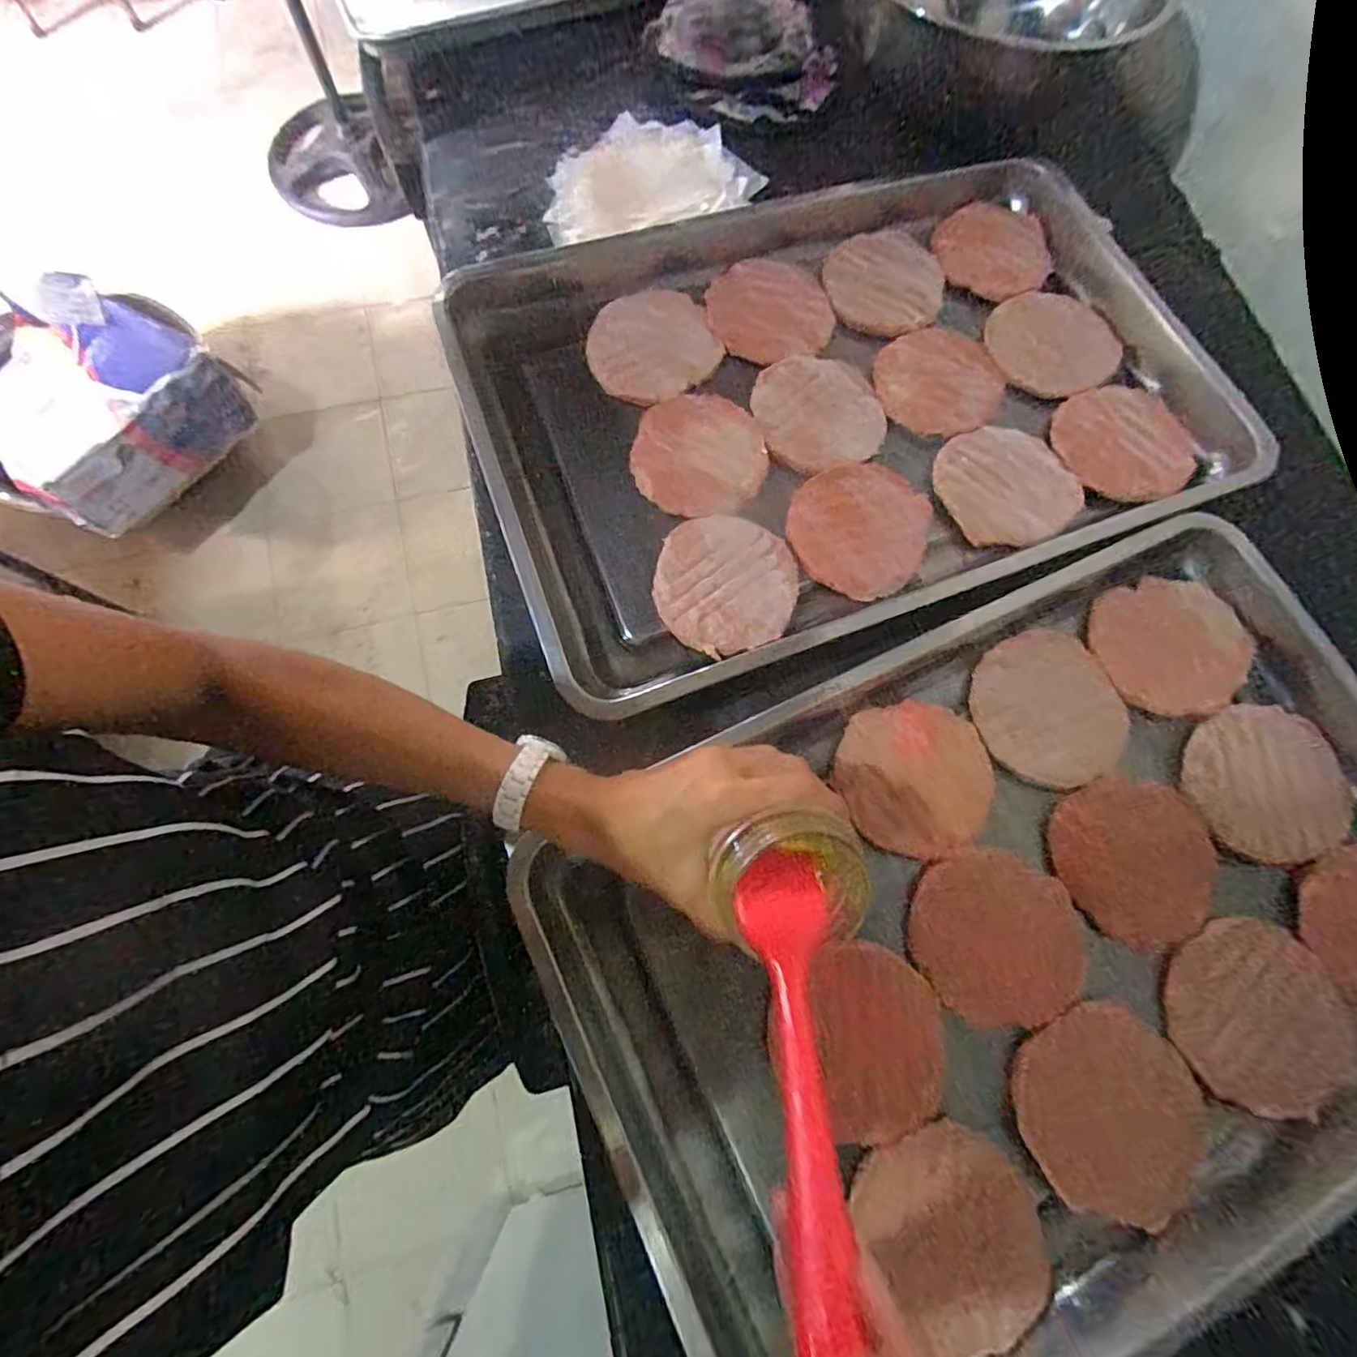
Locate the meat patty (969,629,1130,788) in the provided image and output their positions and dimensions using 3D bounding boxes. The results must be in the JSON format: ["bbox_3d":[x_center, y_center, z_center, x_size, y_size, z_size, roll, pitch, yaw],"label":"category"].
[{"bbox_3d":[0.276,0.020,0.458,0.111,0.010,0.112,1,74,-2],"label":"meat patty"}]

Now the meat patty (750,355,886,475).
[{"bbox_3d":[0.120,-0.228,0.530,0.107,0.017,0.111,-20,76,-8],"label":"meat patty"}]

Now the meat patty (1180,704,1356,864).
[{"bbox_3d":[0.426,0.076,0.447,0.108,0.004,0.110,1,74,-2],"label":"meat patty"}]

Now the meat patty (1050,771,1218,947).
[{"bbox_3d":[0.321,0.125,0.431,0.109,0.005,0.108,-24,77,-9],"label":"meat patty"}]

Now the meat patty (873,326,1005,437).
[{"bbox_3d":[0.229,-0.263,0.546,0.105,0.012,0.114,1,74,-2],"label":"meat patty"}]

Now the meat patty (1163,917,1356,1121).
[{"bbox_3d":[0.376,0.218,0.401,0.113,0.014,0.105,1,74,-2],"label":"meat patty"}]

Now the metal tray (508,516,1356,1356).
[{"bbox_3d":[0.233,0.156,0.404,0.605,0.039,0.387,-24,75,-8],"label":"metal tray"}]

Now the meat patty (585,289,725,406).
[{"bbox_3d":[-0.024,-0.290,0.540,0.111,0.013,0.109,1,74,-2],"label":"meat patty"}]

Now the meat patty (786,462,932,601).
[{"bbox_3d":[0.146,-0.124,0.499,0.105,0.013,0.115,1,74,-2],"label":"meat patty"}]

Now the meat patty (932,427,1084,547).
[{"bbox_3d":[0.270,-0.161,0.511,0.106,0.009,0.108,1,74,-2],"label":"meat patty"}]

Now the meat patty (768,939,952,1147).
[{"bbox_3d":[0.113,0.227,0.389,0.109,0.015,0.110,1,74,-2],"label":"meat patty"}]

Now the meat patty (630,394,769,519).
[{"bbox_3d":[0.016,-0.186,0.511,0.106,0.008,0.109,-9,75,-5],"label":"meat patty"}]

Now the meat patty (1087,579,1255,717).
[{"bbox_3d":[0.377,-0.025,0.474,0.112,0.004,0.105,0,77,2],"label":"meat patty"}]

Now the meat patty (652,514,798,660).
[{"bbox_3d":[0.037,-0.075,0.480,0.109,0.010,0.113,-18,76,-7],"label":"meat patty"}]

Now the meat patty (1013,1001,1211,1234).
[{"bbox_3d":[0.270,0.270,0.385,0.112,0.017,0.109,-27,77,-9],"label":"meat patty"}]

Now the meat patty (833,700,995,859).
[{"bbox_3d":[0.169,0.068,0.443,0.106,0.013,0.108,1,74,-2],"label":"meat patty"}]

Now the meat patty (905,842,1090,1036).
[{"bbox_3d":[0.215,0.174,0.415,0.115,0.015,0.107,1,74,-2],"label":"meat patty"}]

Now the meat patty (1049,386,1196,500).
[{"bbox_3d":[0.373,-0.198,0.524,0.101,0.006,0.107,1,74,-2],"label":"meat patty"}]

